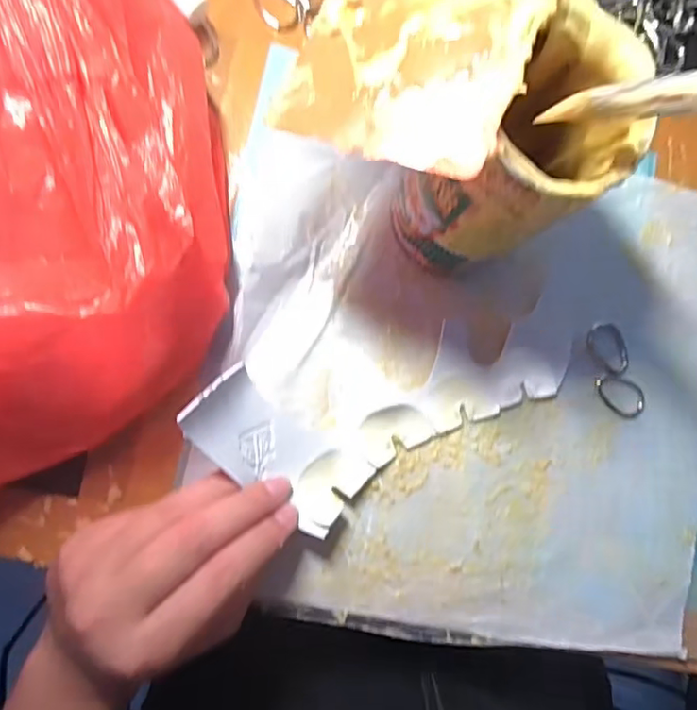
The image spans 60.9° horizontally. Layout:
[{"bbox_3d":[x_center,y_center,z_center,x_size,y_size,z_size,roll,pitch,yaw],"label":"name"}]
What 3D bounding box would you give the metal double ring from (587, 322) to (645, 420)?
[{"bbox_3d":[0.142,0.009,0.315,0.023,0.004,0.053,-19,90,-9],"label":"metal double ring"}]

